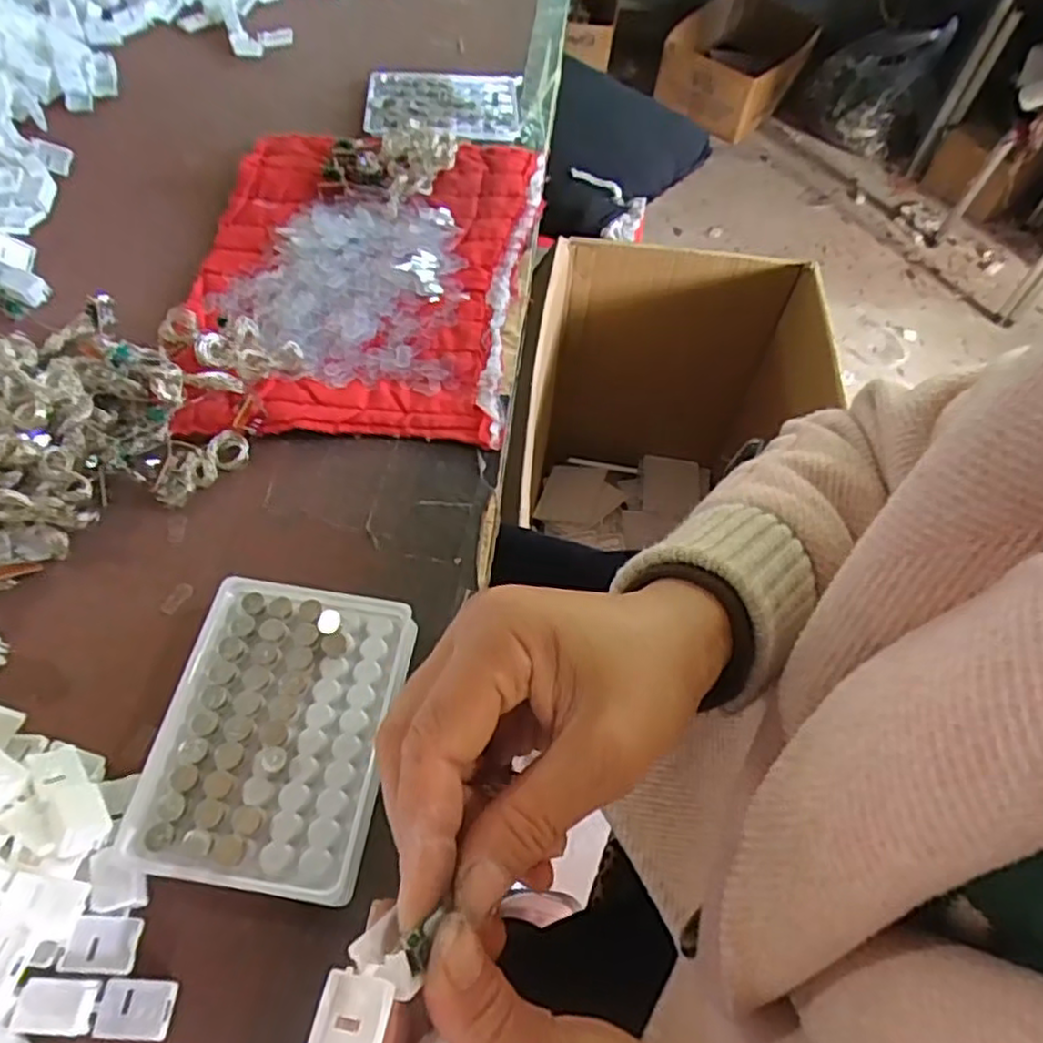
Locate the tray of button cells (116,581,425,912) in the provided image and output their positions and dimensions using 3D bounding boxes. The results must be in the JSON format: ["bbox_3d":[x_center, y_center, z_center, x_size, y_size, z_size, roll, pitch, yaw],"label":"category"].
[{"bbox_3d":[-0.110,0.095,0.323,0.098,0.031,0.128,9,59,1],"label":"tray of button cells"}]

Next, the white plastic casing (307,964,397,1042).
[{"bbox_3d":[-0.042,0.123,0.169,0.018,0.009,0.028,12,59,3],"label":"white plastic casing"}]

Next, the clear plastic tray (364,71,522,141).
[{"bbox_3d":[-0.067,-0.365,0.619,0.134,0.010,0.101,-2,59,-6],"label":"clear plastic tray"}]

